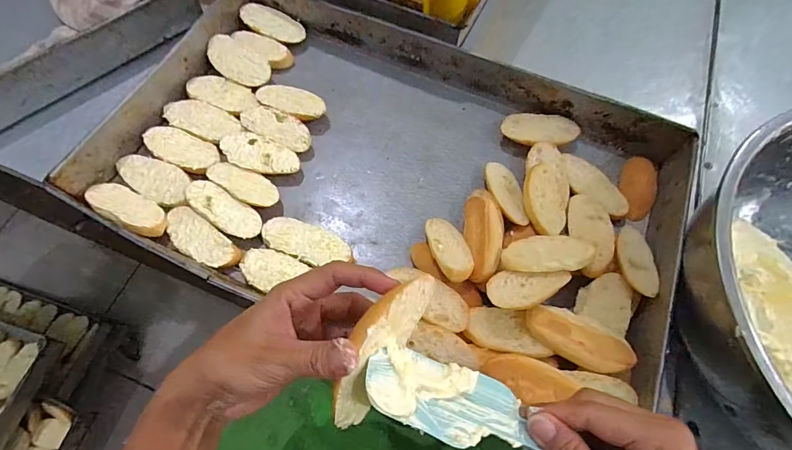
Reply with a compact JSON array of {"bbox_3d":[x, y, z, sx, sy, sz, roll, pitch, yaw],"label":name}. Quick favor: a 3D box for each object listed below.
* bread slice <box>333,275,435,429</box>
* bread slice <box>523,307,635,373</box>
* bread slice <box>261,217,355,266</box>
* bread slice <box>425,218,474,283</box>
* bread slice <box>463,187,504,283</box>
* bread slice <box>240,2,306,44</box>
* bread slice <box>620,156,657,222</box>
[{"bbox_3d":[-0.013,0.070,0.232,0.019,0.043,0.095,27,94,41],"label":"bread slice"},{"bbox_3d":[0.169,0.105,0.365,0.098,0.017,0.041,25,68,9],"label":"bread slice"},{"bbox_3d":[-0.094,0.022,0.432,0.101,0.022,0.040,21,68,8],"label":"bread slice"},{"bbox_3d":[0.054,0.022,0.411,0.037,0.012,0.087,-10,40,-6],"label":"bread slice"},{"bbox_3d":[0.092,0.005,0.419,0.038,0.022,0.114,10,66,3],"label":"bread slice"},{"bbox_3d":[-0.169,-0.278,0.544,0.087,0.017,0.048,24,68,9],"label":"bread slice"},{"bbox_3d":[0.290,-0.044,0.475,0.034,0.015,0.083,17,67,6],"label":"bread slice"}]

